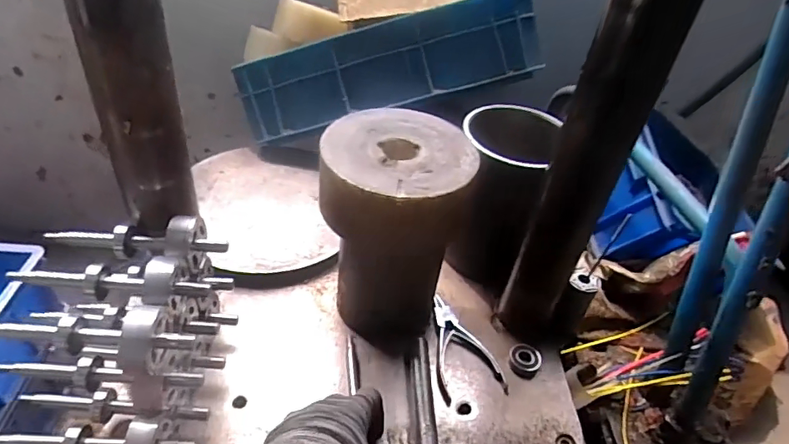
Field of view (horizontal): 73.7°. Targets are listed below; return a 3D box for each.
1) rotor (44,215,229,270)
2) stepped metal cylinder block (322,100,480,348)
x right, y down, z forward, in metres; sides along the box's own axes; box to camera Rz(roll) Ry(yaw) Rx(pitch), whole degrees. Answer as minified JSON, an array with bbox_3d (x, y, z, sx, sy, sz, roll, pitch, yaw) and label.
[{"bbox_3d":[-0.229,0.012,0.479,0.148,0.039,0.048,8,40,0],"label":"rotor"},{"bbox_3d":[-0.003,0.008,0.551,0.136,0.203,0.139,19,41,12],"label":"stepped metal cylinder block"}]

